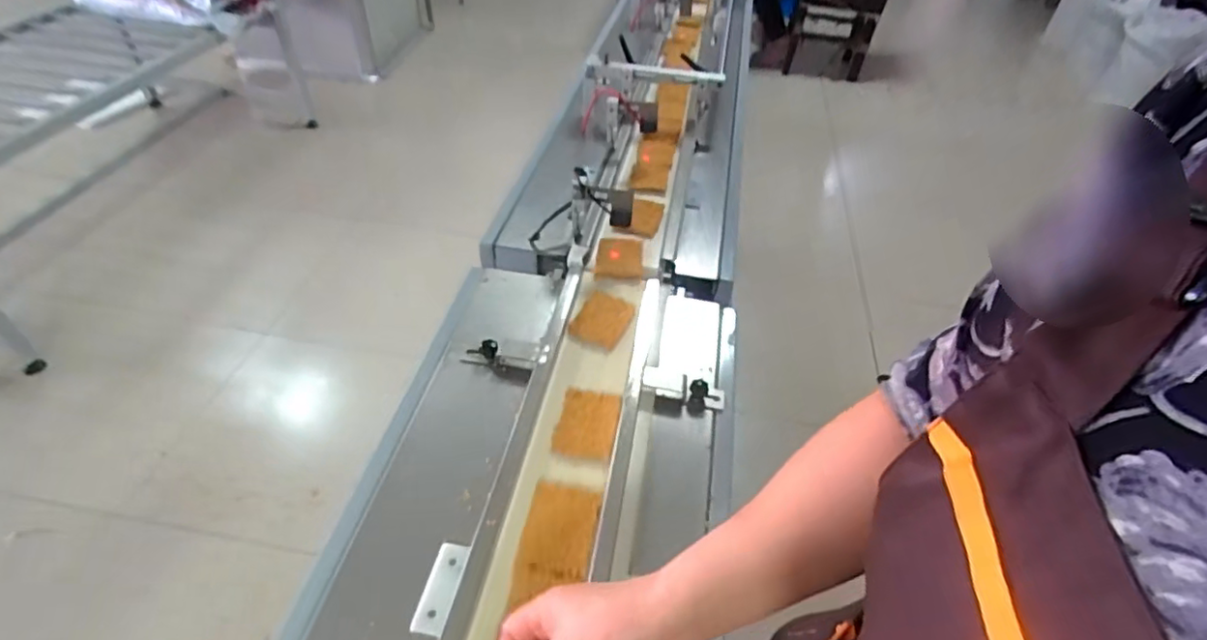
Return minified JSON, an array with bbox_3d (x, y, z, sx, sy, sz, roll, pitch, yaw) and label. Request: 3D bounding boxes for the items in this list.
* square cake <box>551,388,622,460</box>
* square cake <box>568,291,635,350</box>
[{"bbox_3d":[-0.018,0.117,0.719,0.066,0.005,0.092,10,46,5],"label":"square cake"},{"bbox_3d":[-0.002,-0.001,0.849,0.071,0.016,0.087,22,48,16],"label":"square cake"}]

